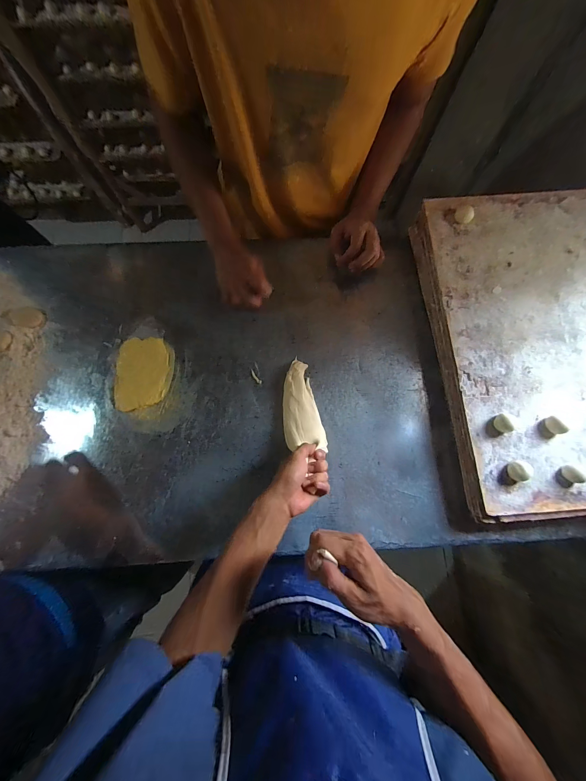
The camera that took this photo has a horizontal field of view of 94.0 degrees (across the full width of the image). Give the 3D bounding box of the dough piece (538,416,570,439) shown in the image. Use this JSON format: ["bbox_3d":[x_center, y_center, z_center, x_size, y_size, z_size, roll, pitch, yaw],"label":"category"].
[{"bbox_3d":[0.432,0.064,0.459,0.030,0.023,0.031,-33,80,-7],"label":"dough piece"}]

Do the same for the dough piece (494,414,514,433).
[{"bbox_3d":[0.350,0.056,0.453,0.029,0.015,0.029,0,78,0],"label":"dough piece"}]

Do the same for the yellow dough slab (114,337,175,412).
[{"bbox_3d":[-0.284,-0.033,0.520,0.102,0.016,0.137,0,76,0],"label":"yellow dough slab"}]

